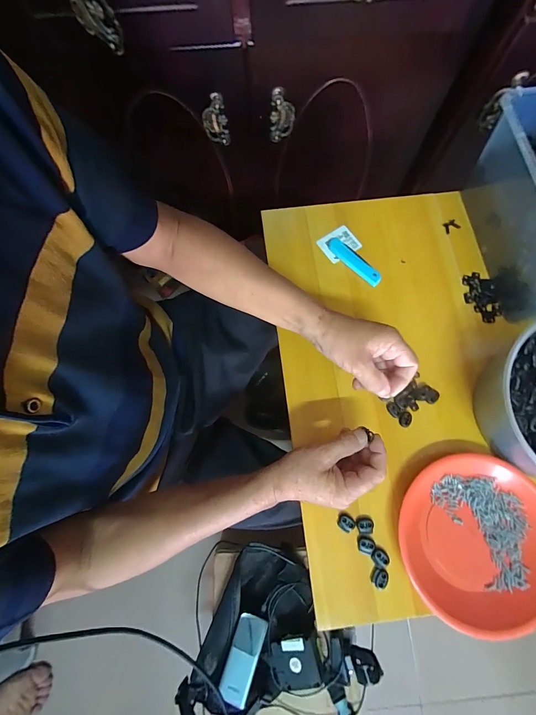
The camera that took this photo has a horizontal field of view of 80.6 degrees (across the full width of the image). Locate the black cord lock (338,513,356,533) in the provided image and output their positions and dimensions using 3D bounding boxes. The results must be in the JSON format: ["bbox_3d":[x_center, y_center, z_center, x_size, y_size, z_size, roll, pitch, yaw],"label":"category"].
[{"bbox_3d":[0.100,0.211,0.401,0.021,0.006,0.018,29,77,7],"label":"black cord lock"}]

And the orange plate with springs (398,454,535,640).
[{"bbox_3d":[0.254,0.220,0.386,0.182,0.031,0.173,0,76,0],"label":"orange plate with springs"}]

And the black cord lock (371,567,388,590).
[{"bbox_3d":[0.137,0.269,0.385,0.018,0.005,0.021,27,77,7],"label":"black cord lock"}]

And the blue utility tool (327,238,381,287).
[{"bbox_3d":[0.134,-0.149,0.494,0.025,0.010,0.100,-40,79,-9],"label":"blue utility tool"}]

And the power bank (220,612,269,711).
[{"bbox_3d":[-0.043,0.527,0.554,0.054,0.028,0.122,17,63,4],"label":"power bank"}]

